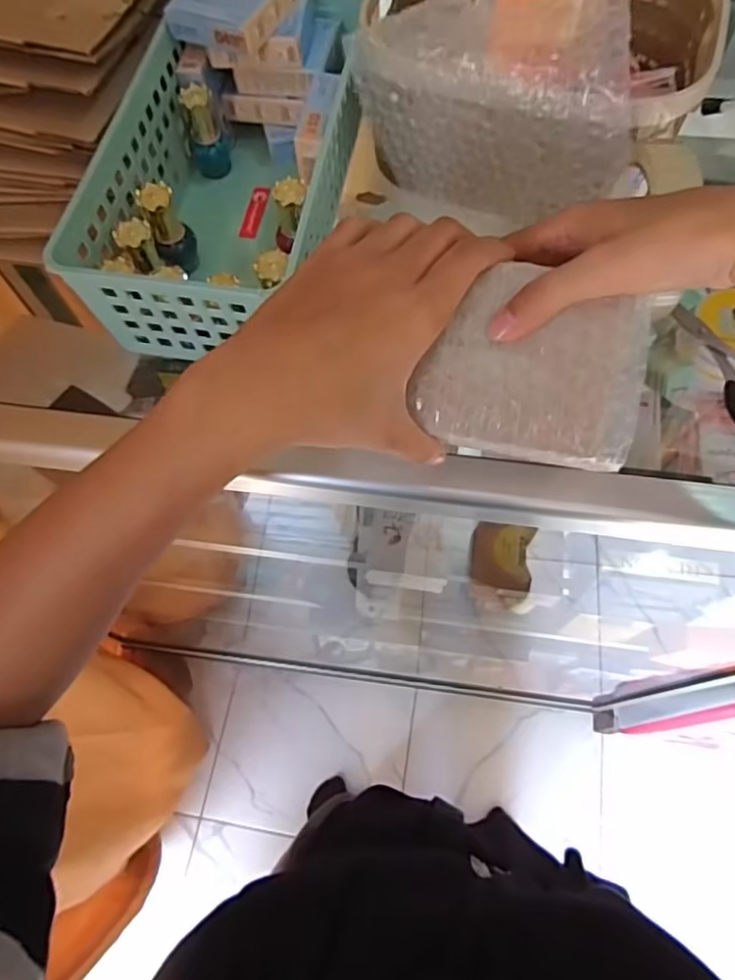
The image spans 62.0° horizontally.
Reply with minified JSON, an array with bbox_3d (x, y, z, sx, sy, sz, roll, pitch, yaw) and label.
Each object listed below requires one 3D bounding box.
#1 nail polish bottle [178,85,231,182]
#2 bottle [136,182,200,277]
[{"bbox_3d":[-0.115,-0.256,0.439,0.026,0.058,0.028,-17,66,-6],"label":"nail polish bottle"},{"bbox_3d":[-0.129,-0.171,0.403,0.025,0.057,0.030,-18,66,-7],"label":"bottle"}]

